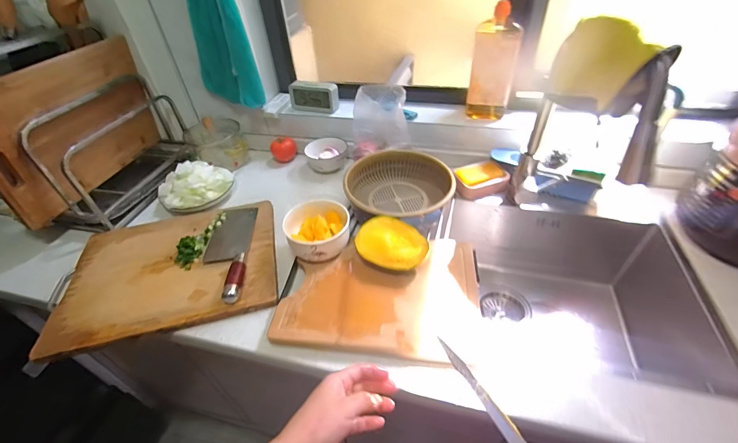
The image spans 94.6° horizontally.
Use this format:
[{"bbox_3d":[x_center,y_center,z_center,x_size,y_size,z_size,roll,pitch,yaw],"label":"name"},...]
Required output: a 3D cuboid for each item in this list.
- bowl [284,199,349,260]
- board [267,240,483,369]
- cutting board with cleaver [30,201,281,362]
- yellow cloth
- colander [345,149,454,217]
[{"bbox_3d":[-0.095,0.023,0.664,0.123,0.081,0.112,-2,43,2],"label":"bowl"},{"bbox_3d":[0.023,0.124,0.606,0.331,0.033,0.239,3,43,8],"label":"board"},{"bbox_3d":[-0.393,0.083,0.686,0.404,0.040,0.312,-13,43,-9],"label":"cutting board with cleaver"},{"bbox_3d":[0.342,-0.240,0.516,0.026,0.111,0.147,-19,45,-15],"label":"yellow cloth"},{"bbox_3d":[0.063,-0.066,0.748,0.234,0.073,0.220,9,44,14],"label":"colander"}]

